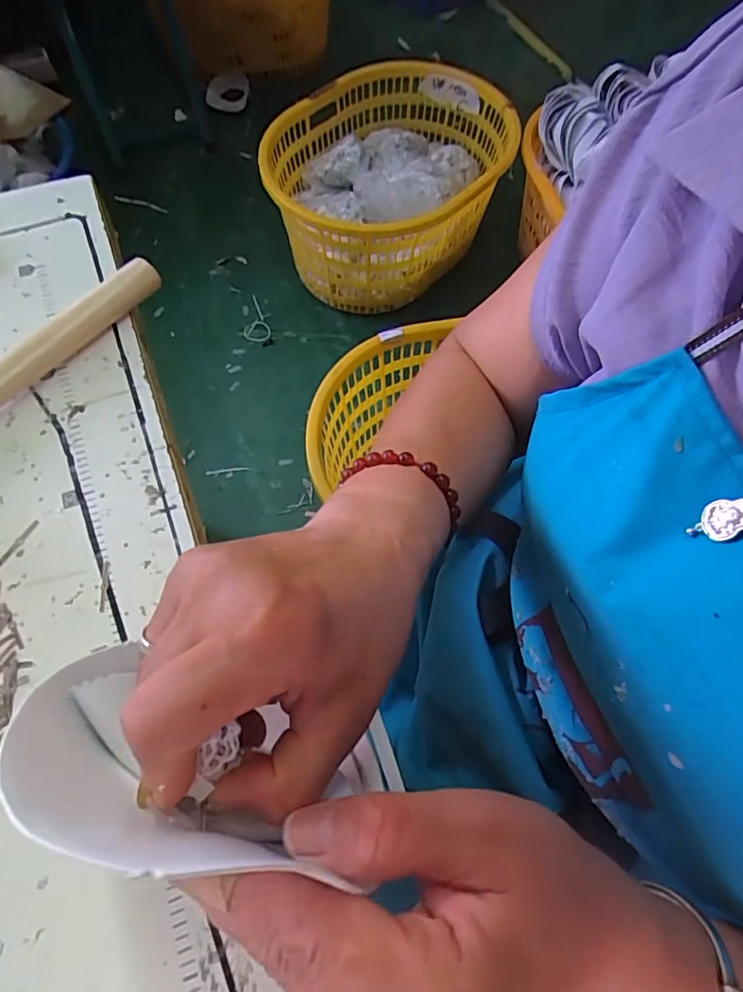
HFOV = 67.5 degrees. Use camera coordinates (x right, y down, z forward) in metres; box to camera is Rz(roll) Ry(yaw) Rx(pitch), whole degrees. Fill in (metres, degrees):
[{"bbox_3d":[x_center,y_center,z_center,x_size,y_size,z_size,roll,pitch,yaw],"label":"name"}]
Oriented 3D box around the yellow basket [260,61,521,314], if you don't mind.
[{"bbox_3d":[0.049,-0.750,1.360,0.459,0.305,0.664,35,68,15],"label":"yellow basket"}]

